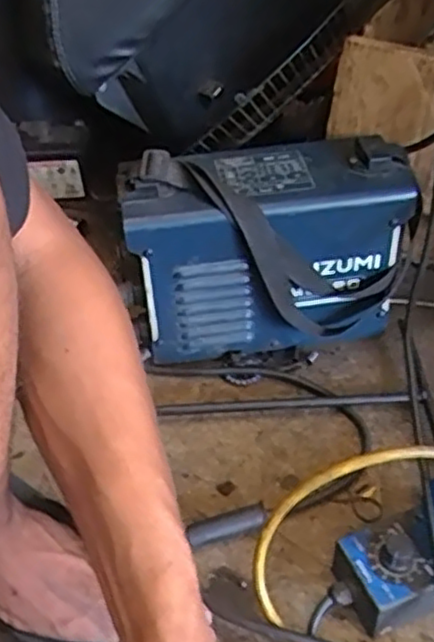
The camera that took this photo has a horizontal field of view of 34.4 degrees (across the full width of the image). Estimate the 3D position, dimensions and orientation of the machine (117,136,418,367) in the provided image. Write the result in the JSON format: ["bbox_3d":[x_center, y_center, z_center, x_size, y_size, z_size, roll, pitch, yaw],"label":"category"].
[{"bbox_3d":[0.046,-0.068,0.681,0.256,0.180,0.129,-7,44,-5],"label":"machine"}]

